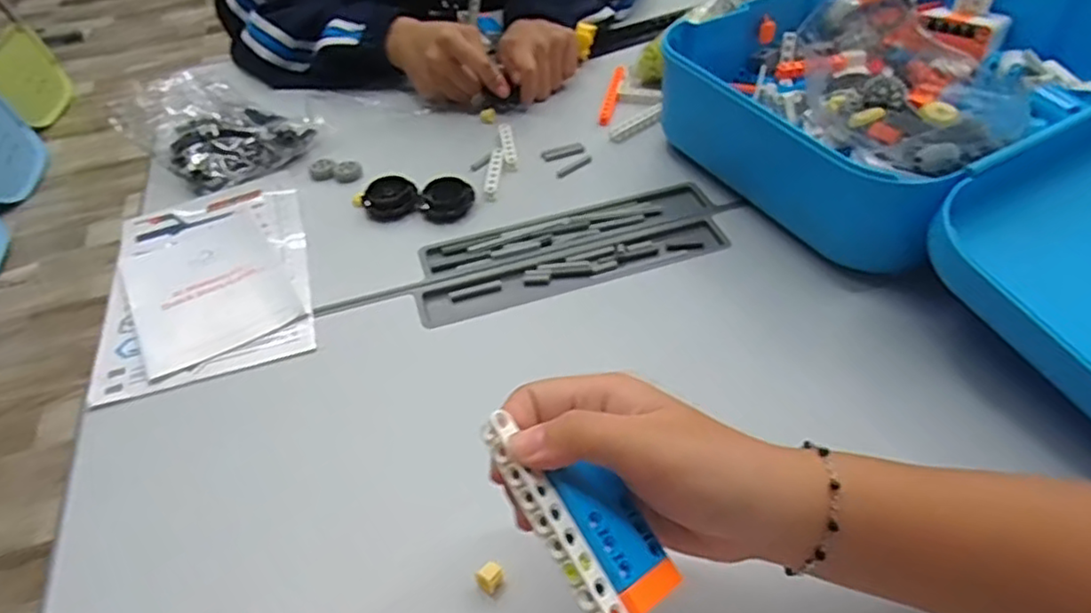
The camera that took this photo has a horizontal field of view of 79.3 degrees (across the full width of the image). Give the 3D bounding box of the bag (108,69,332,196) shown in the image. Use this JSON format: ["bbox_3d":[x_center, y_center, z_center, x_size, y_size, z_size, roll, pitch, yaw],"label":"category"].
[{"bbox_3d":[-0.314,-0.177,0.628,0.168,0.060,0.130,23,51,24],"label":"bag"}]

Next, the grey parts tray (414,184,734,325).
[{"bbox_3d":[0.019,-0.048,0.528,0.247,0.008,0.096,-14,46,-9],"label":"grey parts tray"}]

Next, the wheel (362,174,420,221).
[{"bbox_3d":[-0.133,-0.094,0.565,0.045,0.013,0.048,-2,45,2],"label":"wheel"}]

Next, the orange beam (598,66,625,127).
[{"bbox_3d":[0.068,-0.220,0.679,0.013,0.009,0.106,8,47,12],"label":"orange beam"}]

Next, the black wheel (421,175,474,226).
[{"bbox_3d":[-0.083,-0.091,0.561,0.042,0.019,0.043,-3,45,1],"label":"black wheel"}]

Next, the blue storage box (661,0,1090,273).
[{"bbox_3d":[0.327,-0.202,0.602,0.411,0.111,0.318,-24,49,-19],"label":"blue storage box"}]

